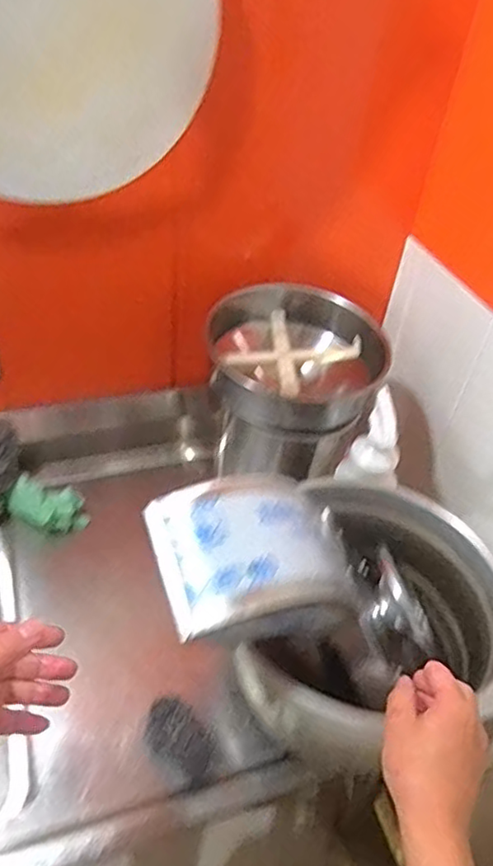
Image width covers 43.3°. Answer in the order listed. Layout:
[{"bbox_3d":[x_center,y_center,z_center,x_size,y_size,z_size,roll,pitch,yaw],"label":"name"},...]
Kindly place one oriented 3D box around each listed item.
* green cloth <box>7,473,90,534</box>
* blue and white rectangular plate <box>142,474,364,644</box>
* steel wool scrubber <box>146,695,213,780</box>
[{"bbox_3d":[-0.291,0.106,0.910,0.120,0.038,0.077,8,44,1],"label":"green cloth"},{"bbox_3d":[0.007,0.106,0.549,0.172,0.067,0.120,-12,47,-19],"label":"blue and white rectangular plate"},{"bbox_3d":[-0.078,0.346,0.707,0.053,0.034,0.089,-26,53,-30],"label":"steel wool scrubber"}]

